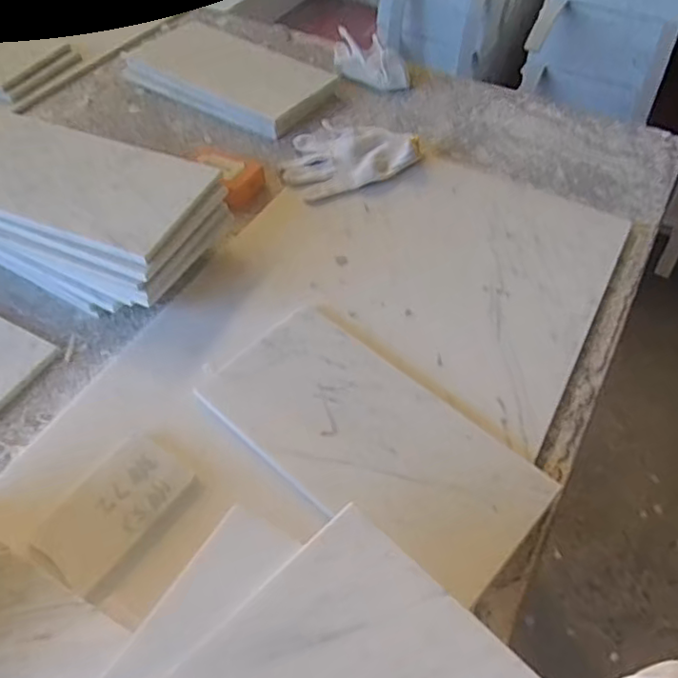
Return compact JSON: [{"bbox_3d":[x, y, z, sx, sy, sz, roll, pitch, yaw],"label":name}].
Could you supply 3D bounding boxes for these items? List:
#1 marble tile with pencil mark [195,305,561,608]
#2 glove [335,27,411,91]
[{"bbox_3d":[0.027,0.084,0.552,0.300,0.017,0.154,36,57,26],"label":"marble tile with pencil mark"},{"bbox_3d":[0.047,-0.430,0.964,0.140,0.046,0.048,24,55,18],"label":"glove"}]

